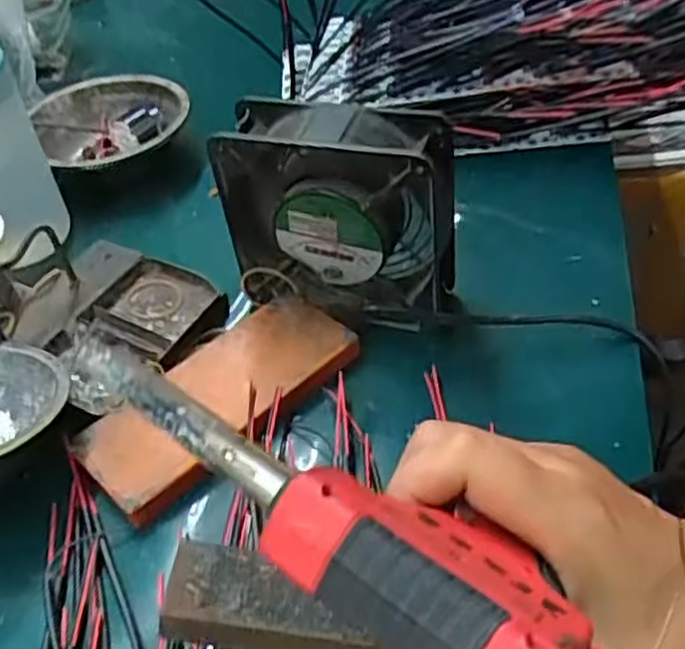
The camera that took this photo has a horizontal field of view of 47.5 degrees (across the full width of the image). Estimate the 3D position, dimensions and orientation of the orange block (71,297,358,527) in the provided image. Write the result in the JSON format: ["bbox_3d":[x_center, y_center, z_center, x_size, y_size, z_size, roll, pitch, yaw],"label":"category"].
[{"bbox_3d":[-0.064,0.037,0.406,0.066,0.017,0.146,32,56,32],"label":"orange block"}]

